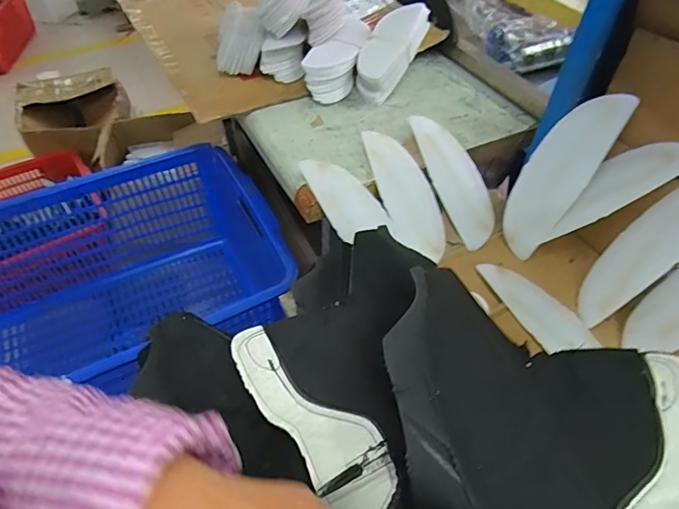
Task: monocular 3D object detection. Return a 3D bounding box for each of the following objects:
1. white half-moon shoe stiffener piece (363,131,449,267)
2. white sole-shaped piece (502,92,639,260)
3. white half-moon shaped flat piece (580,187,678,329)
[{"bbox_3d":[0.091,-0.083,0.631,0.077,0.009,0.197,-19,76,-16],"label":"white half-moon shoe stiffener piece"},{"bbox_3d":[0.270,-0.100,0.570,0.073,0.214,0.009,34,24,8],"label":"white sole-shaped piece"},{"bbox_3d":[0.350,-0.012,0.517,0.010,0.210,0.073,31,23,-21],"label":"white half-moon shaped flat piece"}]

